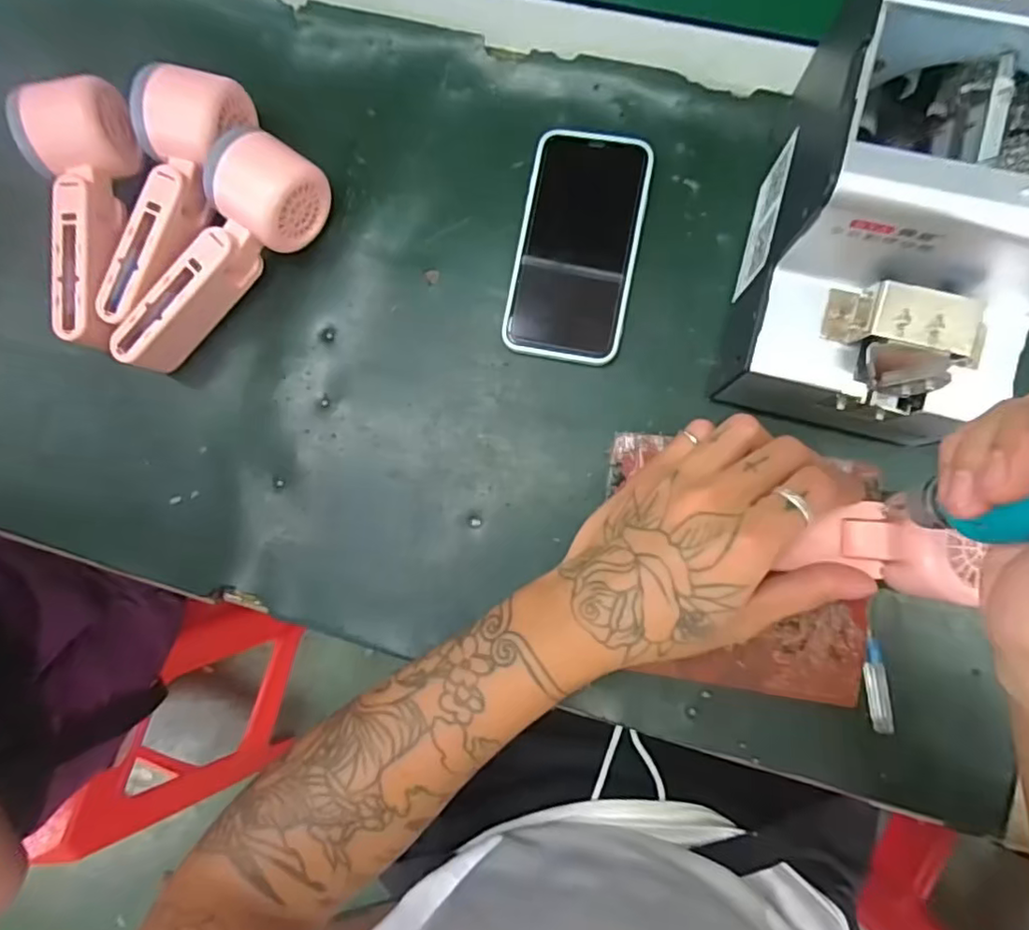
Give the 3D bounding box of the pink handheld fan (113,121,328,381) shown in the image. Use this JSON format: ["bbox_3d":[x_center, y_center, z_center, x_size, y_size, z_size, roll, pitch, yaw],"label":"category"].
[{"bbox_3d":[-0.188,-0.133,0.381,0.164,0.060,0.048,-43,83,0],"label":"pink handheld fan"}]

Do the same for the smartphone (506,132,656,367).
[{"bbox_3d":[0.040,-0.140,0.386,0.075,0.011,0.146,10,86,6],"label":"smartphone"}]

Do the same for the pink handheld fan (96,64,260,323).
[{"bbox_3d":[-0.226,-0.172,0.383,0.059,0.055,0.168,28,88,7],"label":"pink handheld fan"}]

